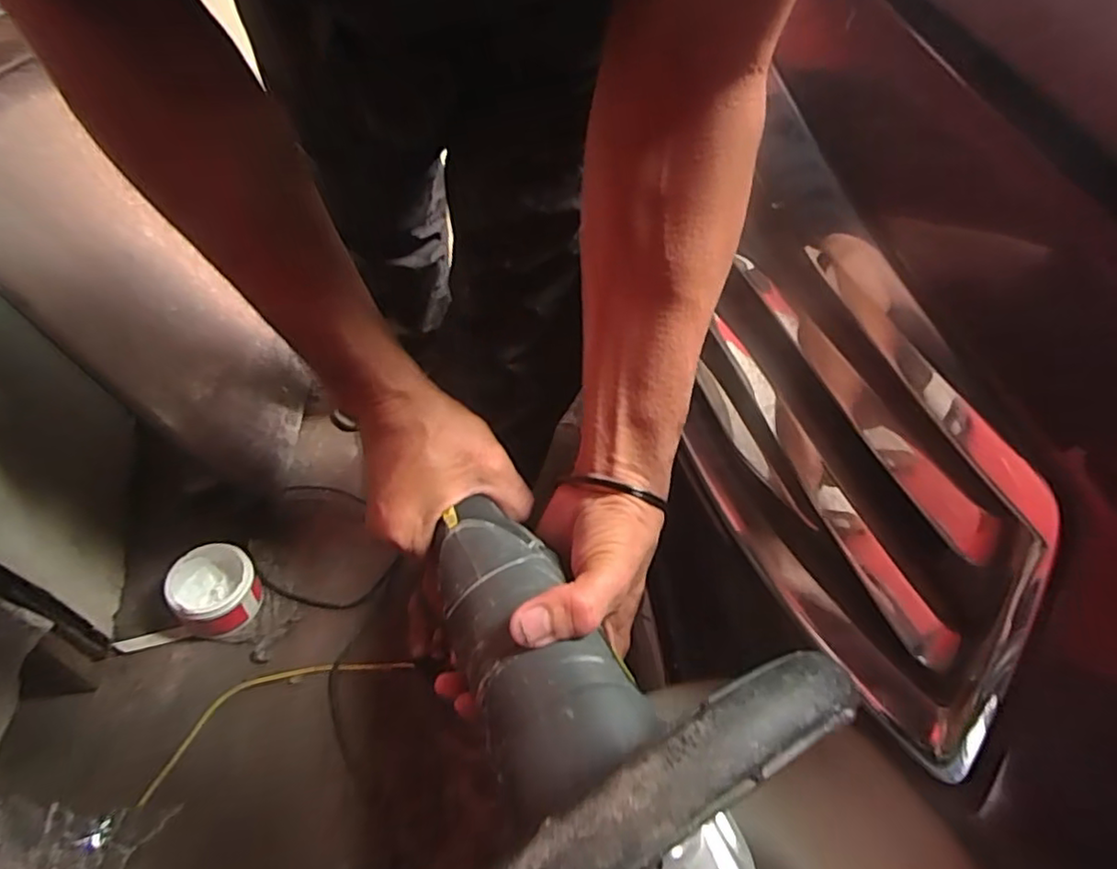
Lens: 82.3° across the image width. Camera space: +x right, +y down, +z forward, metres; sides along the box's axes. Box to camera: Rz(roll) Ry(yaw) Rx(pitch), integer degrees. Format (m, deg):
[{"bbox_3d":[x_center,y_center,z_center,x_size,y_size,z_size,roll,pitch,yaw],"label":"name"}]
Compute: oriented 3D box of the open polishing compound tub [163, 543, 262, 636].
[{"bbox_3d":[-0.475,0.214,0.889,0.101,0.083,0.111,2,52,-3],"label":"open polishing compound tub"}]

